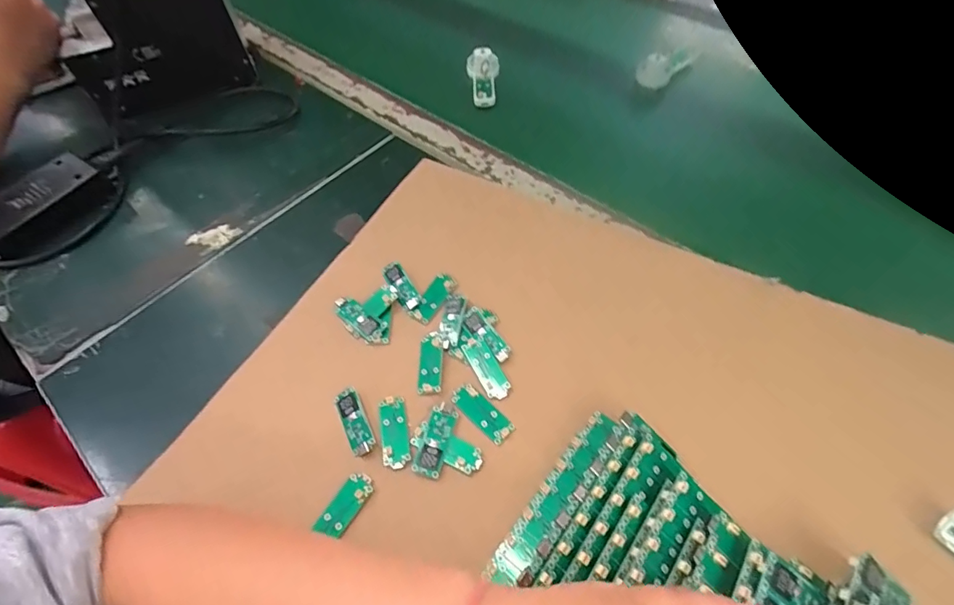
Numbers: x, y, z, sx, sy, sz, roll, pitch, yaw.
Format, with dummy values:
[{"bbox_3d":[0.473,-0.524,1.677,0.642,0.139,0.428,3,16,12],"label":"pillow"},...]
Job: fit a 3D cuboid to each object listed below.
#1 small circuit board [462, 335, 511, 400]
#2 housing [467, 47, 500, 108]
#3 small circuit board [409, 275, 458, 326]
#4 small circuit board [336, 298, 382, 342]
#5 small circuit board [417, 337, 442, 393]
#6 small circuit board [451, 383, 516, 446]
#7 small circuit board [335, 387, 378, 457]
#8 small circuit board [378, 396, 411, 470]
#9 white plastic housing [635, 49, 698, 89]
[{"bbox_3d":[0.007,0.048,0.359,0.018,0.004,0.052,-24,58,-13],"label":"small circuit board"},{"bbox_3d":[0.006,-0.276,0.577,0.039,0.032,0.082,0,57,3],"label":"housing"},{"bbox_3d":[-0.035,-0.004,0.397,0.019,0.005,0.048,28,62,20],"label":"small circuit board"},{"bbox_3d":[-0.096,0.013,0.386,0.048,0.006,0.017,38,65,25],"label":"small circuit board"},{"bbox_3d":[-0.036,0.046,0.363,0.017,0.004,0.046,-1,56,2],"label":"small circuit board"},{"bbox_3d":[0.004,0.080,0.342,0.019,0.004,0.049,-40,63,-22],"label":"small circuit board"},{"bbox_3d":[-0.088,0.086,0.340,0.018,0.004,0.049,-23,58,-12],"label":"small circuit board"},{"bbox_3d":[-0.059,0.092,0.336,0.018,0.004,0.051,-11,56,-5],"label":"small circuit board"},{"bbox_3d":[0.237,-0.298,0.587,0.084,0.036,0.032,-39,63,-20],"label":"white plastic housing"}]

